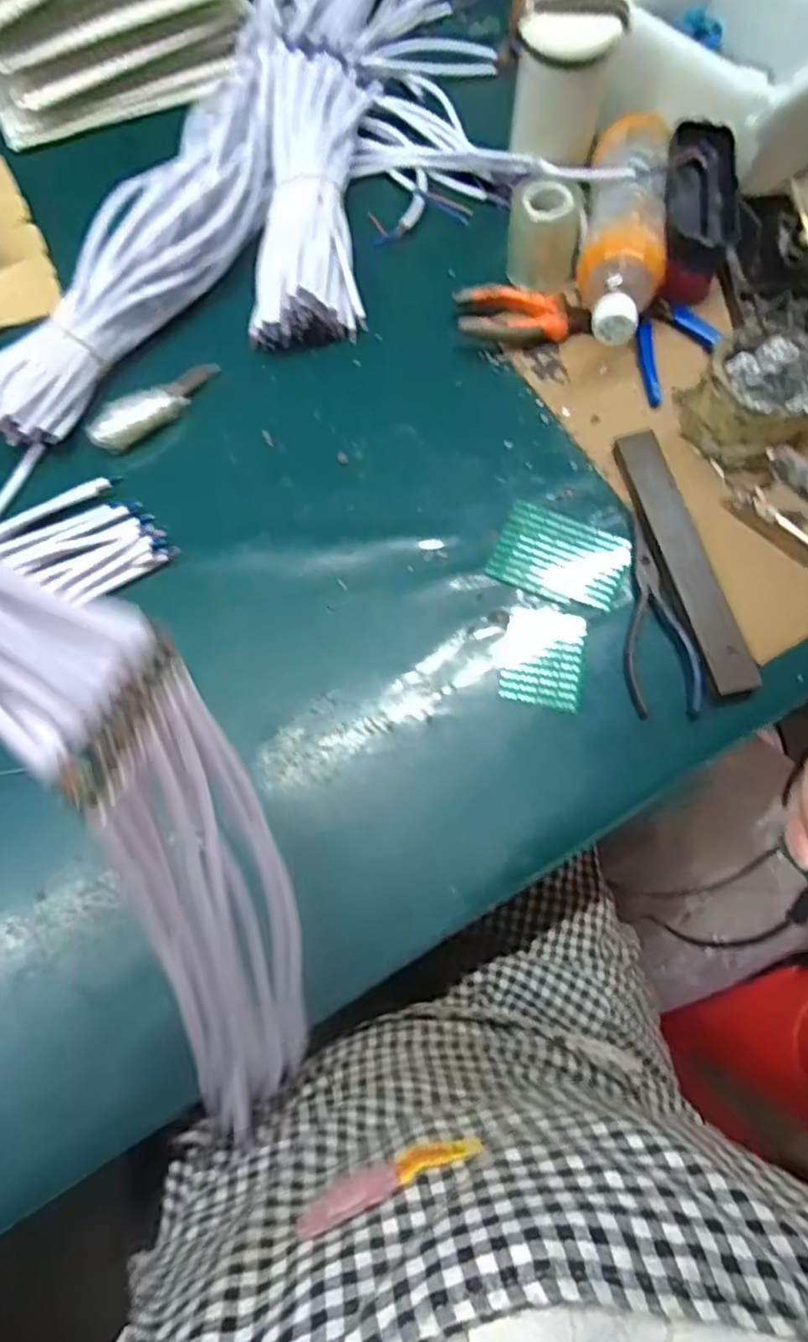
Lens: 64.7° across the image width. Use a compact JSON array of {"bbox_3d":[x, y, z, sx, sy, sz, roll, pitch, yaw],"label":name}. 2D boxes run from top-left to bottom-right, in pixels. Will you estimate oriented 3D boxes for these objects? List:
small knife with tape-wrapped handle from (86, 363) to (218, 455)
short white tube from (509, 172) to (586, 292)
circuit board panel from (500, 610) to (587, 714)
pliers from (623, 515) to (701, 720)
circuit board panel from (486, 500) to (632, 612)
[{"bbox_3d":[-0.195,-0.213,0.505,0.116,0.021,0.031,-42,77,-14],"label":"small knife with tape-wrapped handle"},{"bbox_3d":[0.116,-0.362,0.530,0.058,0.065,0.058,7,71,1],"label":"short white tube"},{"bbox_3d":[0.097,-0.009,0.445,0.054,0.005,0.070,12,71,3],"label":"circuit board panel"},{"bbox_3d":[0.170,-0.038,0.446,0.047,0.010,0.143,-7,71,-4],"label":"pliers"},{"bbox_3d":[0.115,-0.084,0.469,0.091,0.005,0.067,23,73,9],"label":"circuit board panel"}]

